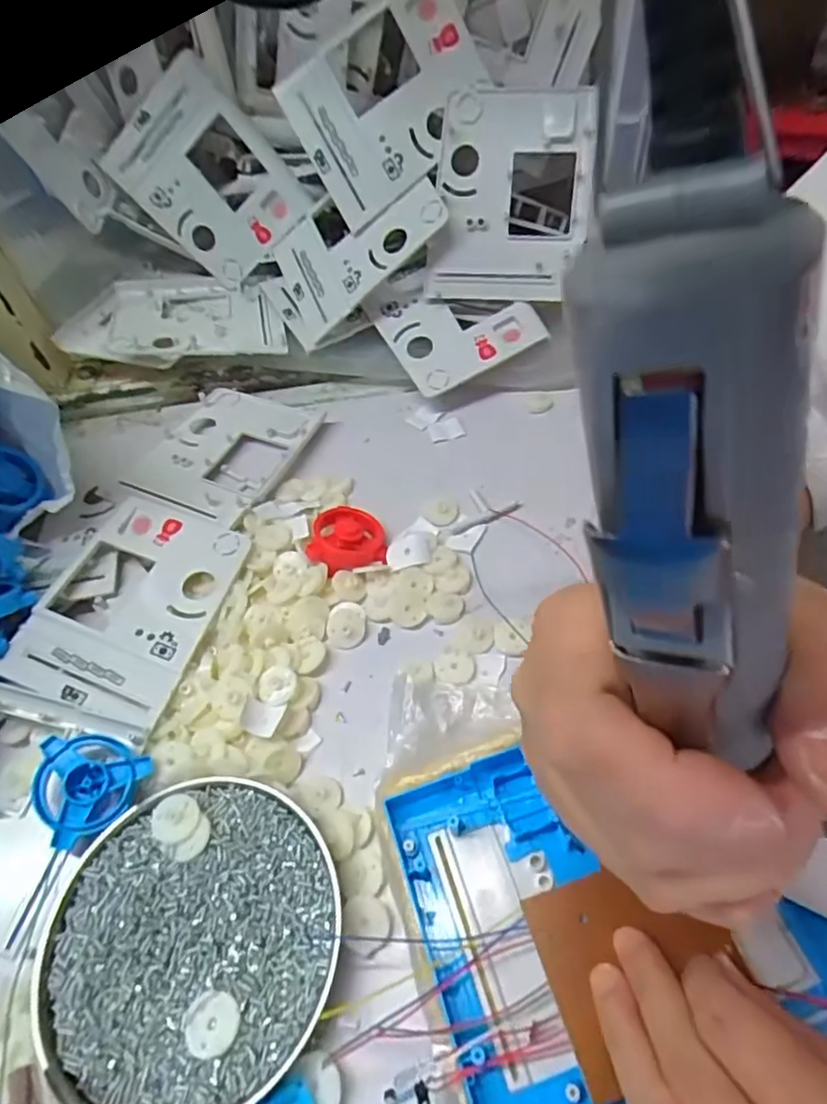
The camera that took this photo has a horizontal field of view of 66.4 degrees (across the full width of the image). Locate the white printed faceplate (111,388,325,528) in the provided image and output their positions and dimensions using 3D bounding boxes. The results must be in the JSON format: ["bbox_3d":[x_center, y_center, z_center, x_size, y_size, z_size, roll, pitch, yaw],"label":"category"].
[{"bbox_3d":[-0.150,-0.080,0.493,0.117,0.010,0.139,16,53,16],"label":"white printed faceplate"}]

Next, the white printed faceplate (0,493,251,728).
[{"bbox_3d":[-0.177,0.028,0.401,0.108,0.016,0.139,13,52,14],"label":"white printed faceplate"}]

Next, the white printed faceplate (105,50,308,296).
[{"bbox_3d":[-0.176,-0.315,0.540,0.120,0.141,0.016,-34,27,22],"label":"white printed faceplate"}]

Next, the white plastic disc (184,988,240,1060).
[{"bbox_3d":[-0.086,0.202,0.271,0.022,0.004,0.022,-2,50,2],"label":"white plastic disc"}]

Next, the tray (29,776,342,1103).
[{"bbox_3d":[-0.102,0.173,0.286,0.128,0.015,0.134,18,54,18],"label":"tray"}]

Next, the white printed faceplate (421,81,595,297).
[{"bbox_3d":[0.073,-0.270,0.479,0.116,0.142,0.024,5,15,11],"label":"white printed faceplate"}]

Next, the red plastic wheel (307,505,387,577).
[{"bbox_3d":[-0.045,-0.013,0.425,0.049,0.017,0.049,-6,50,-1],"label":"red plastic wheel"}]

